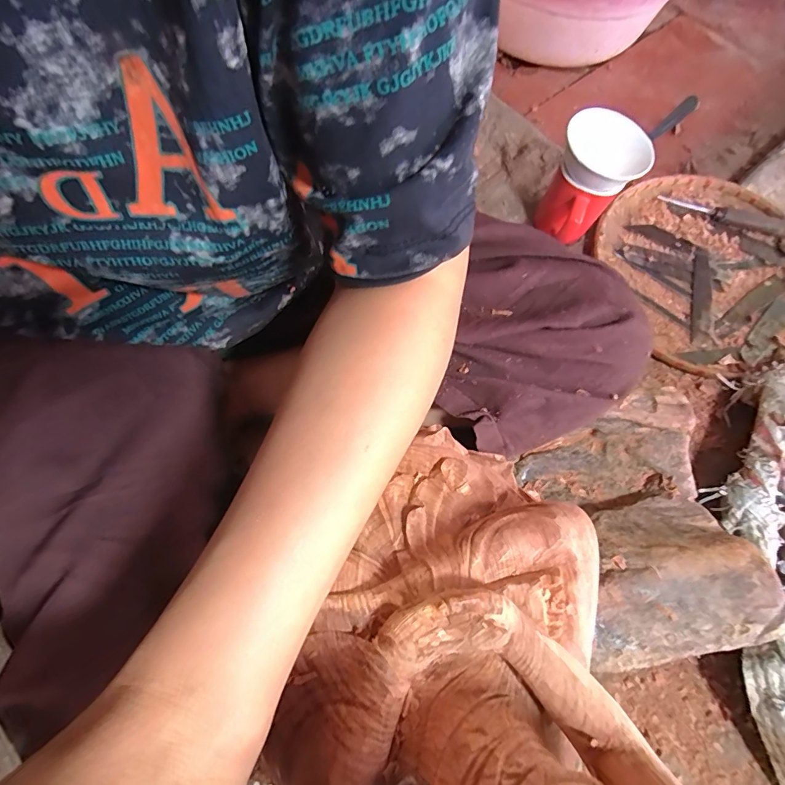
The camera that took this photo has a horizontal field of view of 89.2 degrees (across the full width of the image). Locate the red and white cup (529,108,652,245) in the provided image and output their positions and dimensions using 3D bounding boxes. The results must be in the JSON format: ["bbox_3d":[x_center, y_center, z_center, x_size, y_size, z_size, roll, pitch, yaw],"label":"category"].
[{"bbox_3d":[0.220,-0.236,0.468,0.087,0.120,0.107,38,74,10],"label":"red and white cup"}]

